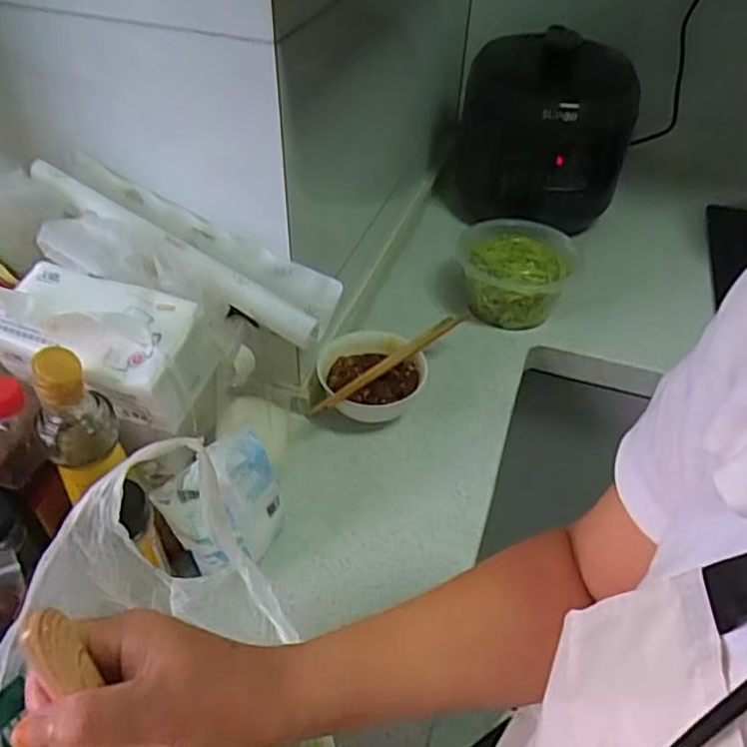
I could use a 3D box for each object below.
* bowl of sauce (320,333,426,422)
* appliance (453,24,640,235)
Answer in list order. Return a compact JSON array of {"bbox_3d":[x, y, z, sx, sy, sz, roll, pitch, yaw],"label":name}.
[{"bbox_3d":[0.002,0.015,0.764,0.120,0.064,0.124,3,44,-3],"label":"bowl of sauce"},{"bbox_3d":[0.267,-0.378,1.018,0.205,0.257,0.222,1,43,-1],"label":"appliance"}]

